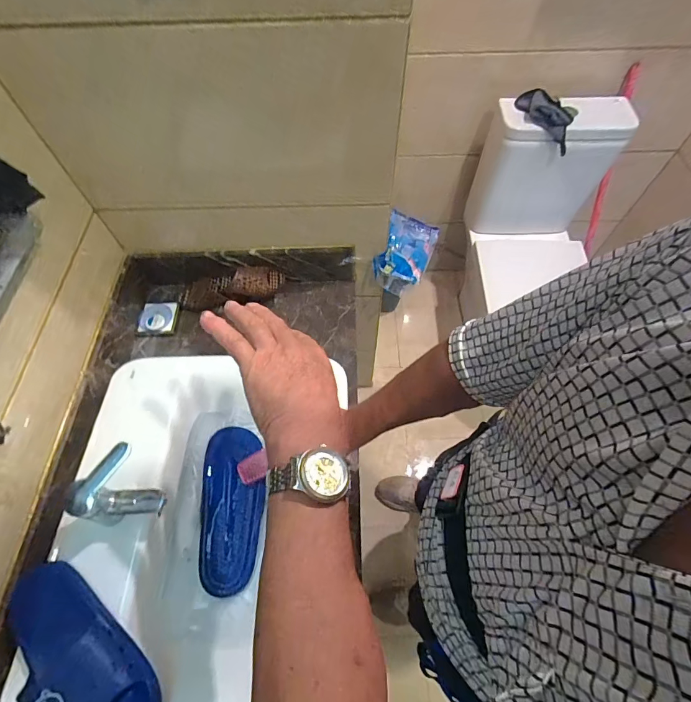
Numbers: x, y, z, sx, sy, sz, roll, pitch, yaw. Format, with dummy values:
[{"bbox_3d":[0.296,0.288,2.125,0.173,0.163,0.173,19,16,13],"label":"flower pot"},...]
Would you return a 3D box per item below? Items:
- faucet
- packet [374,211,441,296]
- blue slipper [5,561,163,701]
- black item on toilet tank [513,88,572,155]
[{"bbox_3d":[-0.315,0.201,0.563,0.106,0.127,0.093,-6,61,-2],"label":"faucet"},{"bbox_3d":[0.153,-0.254,0.952,0.139,0.064,0.236,26,69,-13],"label":"packet"},{"bbox_3d":[-0.346,0.379,0.484,0.275,0.065,0.099,32,66,18],"label":"blue slipper"},{"bbox_3d":[0.540,-0.626,1.033,0.079,0.065,0.192,-38,84,-18],"label":"black item on toilet tank"}]

